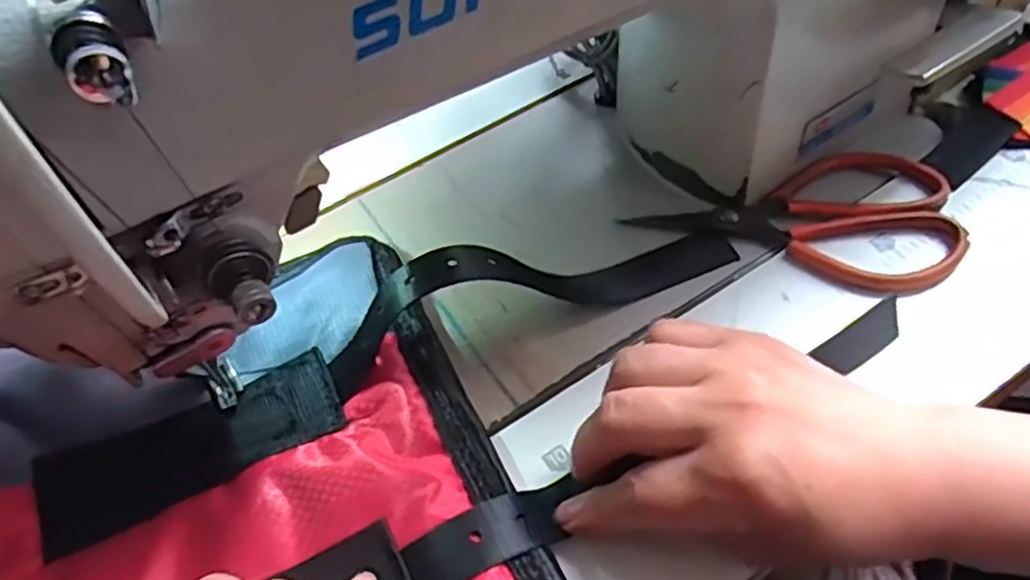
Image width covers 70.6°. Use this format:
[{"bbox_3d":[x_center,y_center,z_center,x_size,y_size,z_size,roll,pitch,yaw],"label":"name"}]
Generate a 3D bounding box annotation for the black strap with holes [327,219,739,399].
[{"bbox_3d":[0.010,-0.006,0.353,0.208,0.035,0.039,-19,53,-7],"label":"black strap with holes"}]

